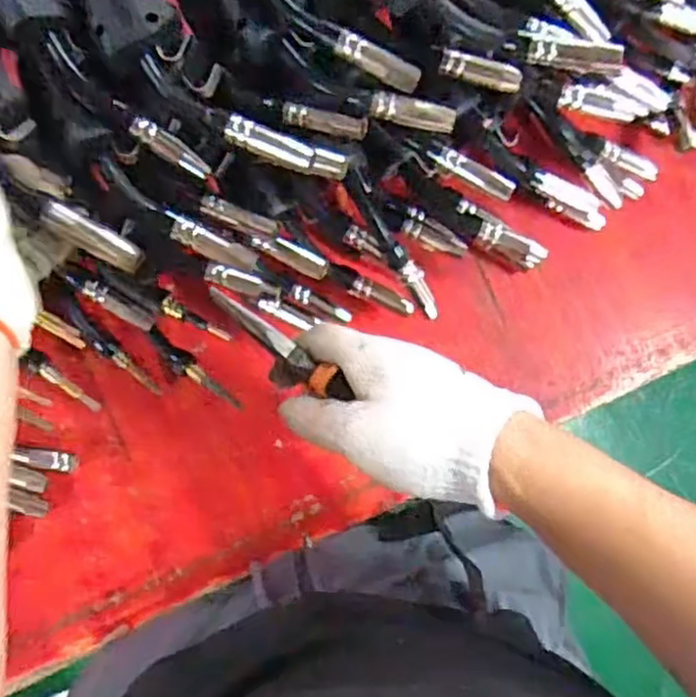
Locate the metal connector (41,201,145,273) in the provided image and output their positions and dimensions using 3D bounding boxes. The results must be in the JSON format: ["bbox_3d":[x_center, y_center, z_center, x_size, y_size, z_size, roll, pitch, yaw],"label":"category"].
[{"bbox_3d":[-0.142,-0.061,0.392,0.057,0.010,0.016,30,84,-21],"label":"metal connector"}]

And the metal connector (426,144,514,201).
[{"bbox_3d":[0.081,-0.117,0.465,0.063,0.011,0.015,29,85,-6],"label":"metal connector"}]

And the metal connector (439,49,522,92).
[{"bbox_3d":[0.085,-0.178,0.450,0.052,0.016,0.012,16,86,-7],"label":"metal connector"}]

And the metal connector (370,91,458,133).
[{"bbox_3d":[0.041,-0.149,0.442,0.054,0.009,0.016,11,87,-8],"label":"metal connector"}]

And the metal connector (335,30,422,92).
[{"bbox_3d":[0.018,-0.172,0.423,0.054,0.013,0.012,24,85,-7],"label":"metal connector"}]

